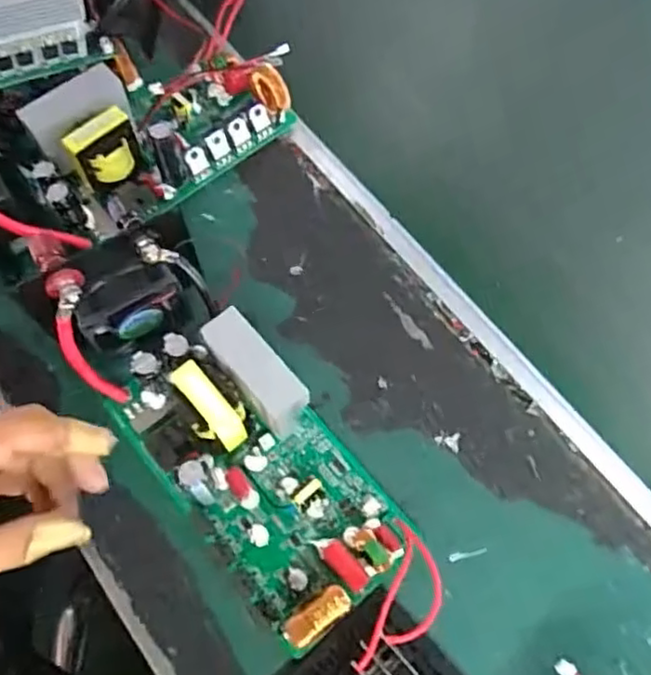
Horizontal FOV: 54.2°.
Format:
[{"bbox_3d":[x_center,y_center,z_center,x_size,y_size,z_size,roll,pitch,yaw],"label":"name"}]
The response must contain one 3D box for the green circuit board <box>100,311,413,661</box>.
[{"bbox_3d":[-0.038,0.070,0.358,0.097,0.051,0.184,-35,72,-17],"label":"green circuit board"}]

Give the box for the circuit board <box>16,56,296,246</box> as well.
[{"bbox_3d":[-0.122,-0.155,0.453,0.185,0.050,0.100,-39,73,-18],"label":"circuit board"}]

